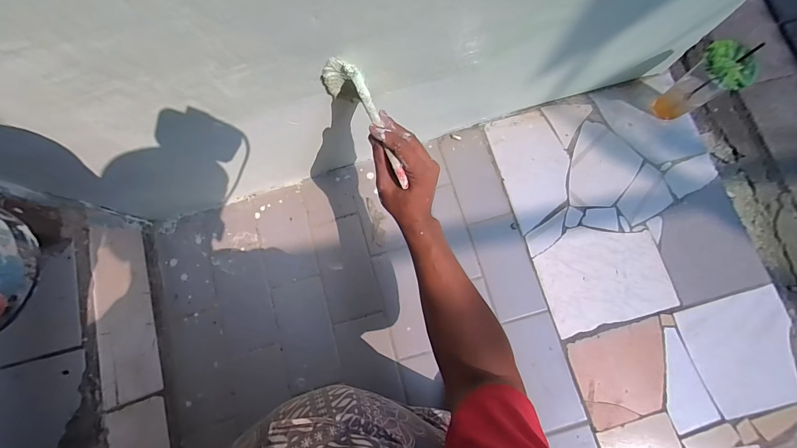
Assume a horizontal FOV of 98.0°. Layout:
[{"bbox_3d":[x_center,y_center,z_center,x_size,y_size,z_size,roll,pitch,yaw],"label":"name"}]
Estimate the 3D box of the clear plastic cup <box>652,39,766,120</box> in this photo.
[{"bbox_3d":[0.580,-0.265,0.677,0.070,0.169,0.090,-40,81,-7],"label":"clear plastic cup"}]

